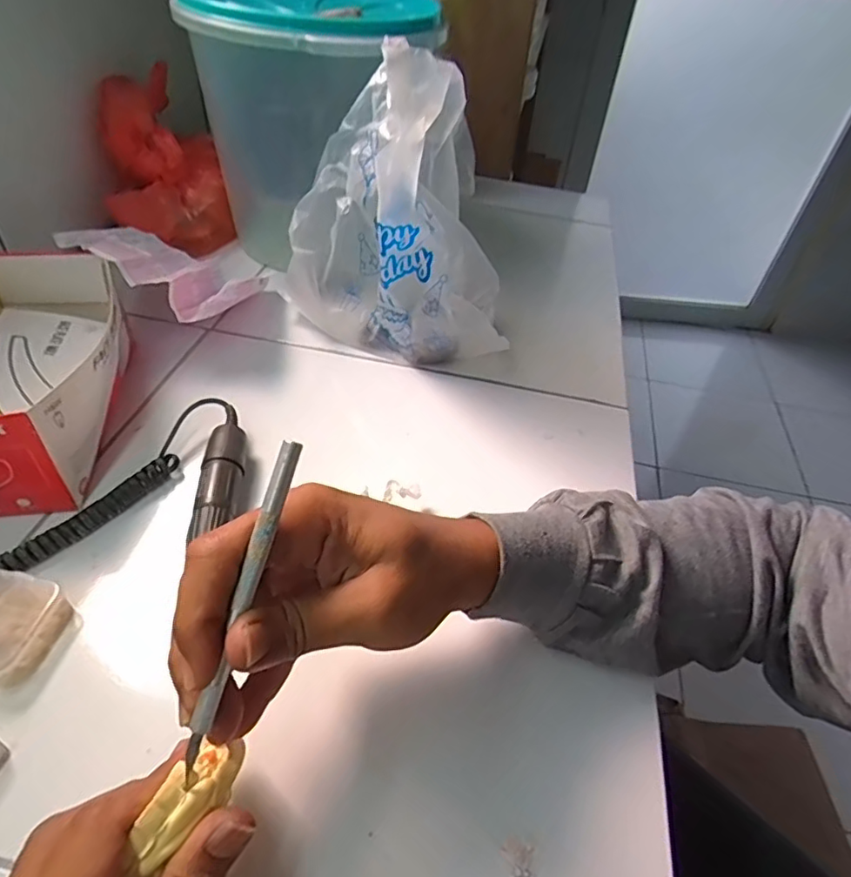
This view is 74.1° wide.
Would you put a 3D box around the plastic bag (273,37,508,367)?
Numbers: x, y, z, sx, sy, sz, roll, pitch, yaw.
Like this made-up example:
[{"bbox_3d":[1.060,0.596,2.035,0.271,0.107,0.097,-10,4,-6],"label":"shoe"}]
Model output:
[{"bbox_3d":[-0.015,-0.187,0.484,0.190,0.234,0.123,33,50,24],"label":"plastic bag"}]

